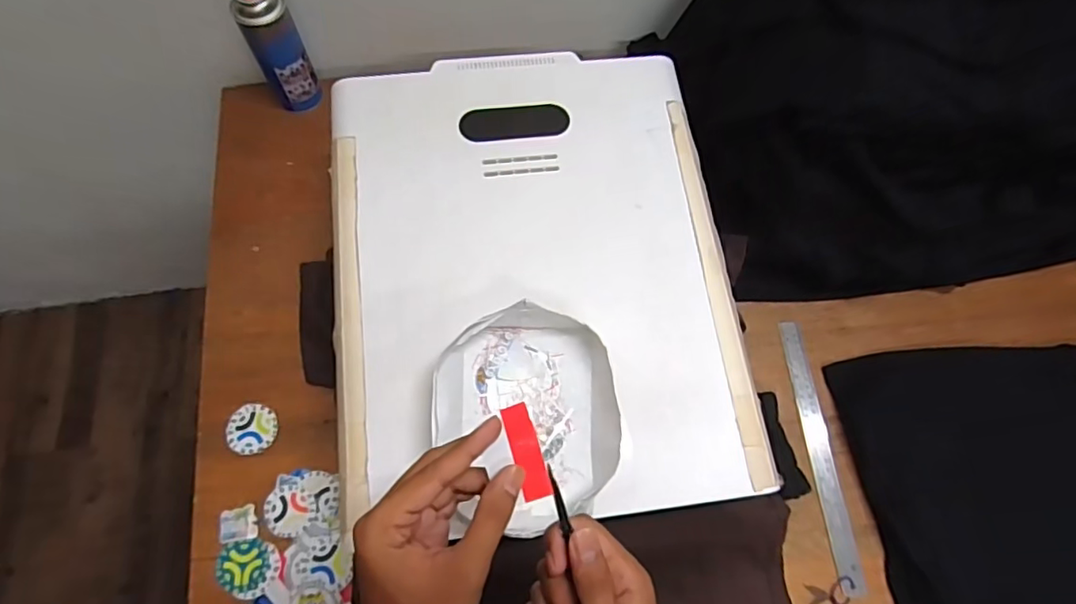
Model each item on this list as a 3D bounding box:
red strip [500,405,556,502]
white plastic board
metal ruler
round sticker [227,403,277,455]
[{"bbox_3d":[-0.007,0.092,0.352,0.017,0.004,0.058,-18,86,-9],"label":"red strip"},{"bbox_3d":[-0.004,-0.045,0.589,0.396,0.026,0.501,-7,69,-5],"label":"white plastic board"},{"bbox_3d":[0.344,0.180,0.697,0.030,0.005,0.320,-6,70,3],"label":"metal ruler"},{"bbox_3d":[-0.337,0.150,0.675,0.054,0.005,0.057,5,70,-13],"label":"round sticker"}]

